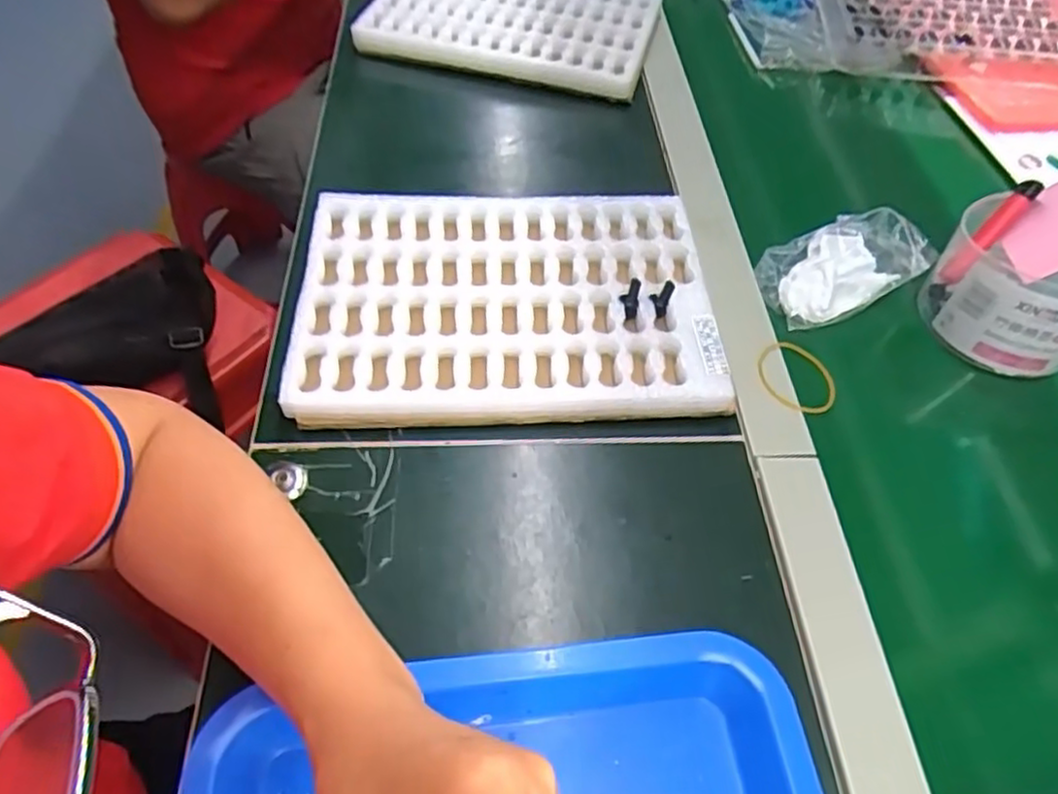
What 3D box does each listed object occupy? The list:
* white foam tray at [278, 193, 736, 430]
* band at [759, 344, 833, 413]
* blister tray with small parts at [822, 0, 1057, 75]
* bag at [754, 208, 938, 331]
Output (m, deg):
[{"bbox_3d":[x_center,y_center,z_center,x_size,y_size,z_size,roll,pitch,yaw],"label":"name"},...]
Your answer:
[{"bbox_3d":[-0.015,-0.065,0.478,0.268,0.034,0.187,-3,54,-3],"label":"white foam tray"},{"bbox_3d":[0.180,-0.013,0.470,0.053,0.008,0.054,7,57,-11],"label":"band"},{"bbox_3d":[0.443,-0.425,0.758,0.252,0.038,0.258,5,54,3],"label":"blister tray with small parts"},{"bbox_3d":[0.231,-0.100,0.515,0.123,0.028,0.072,-25,59,-18],"label":"bag"}]

